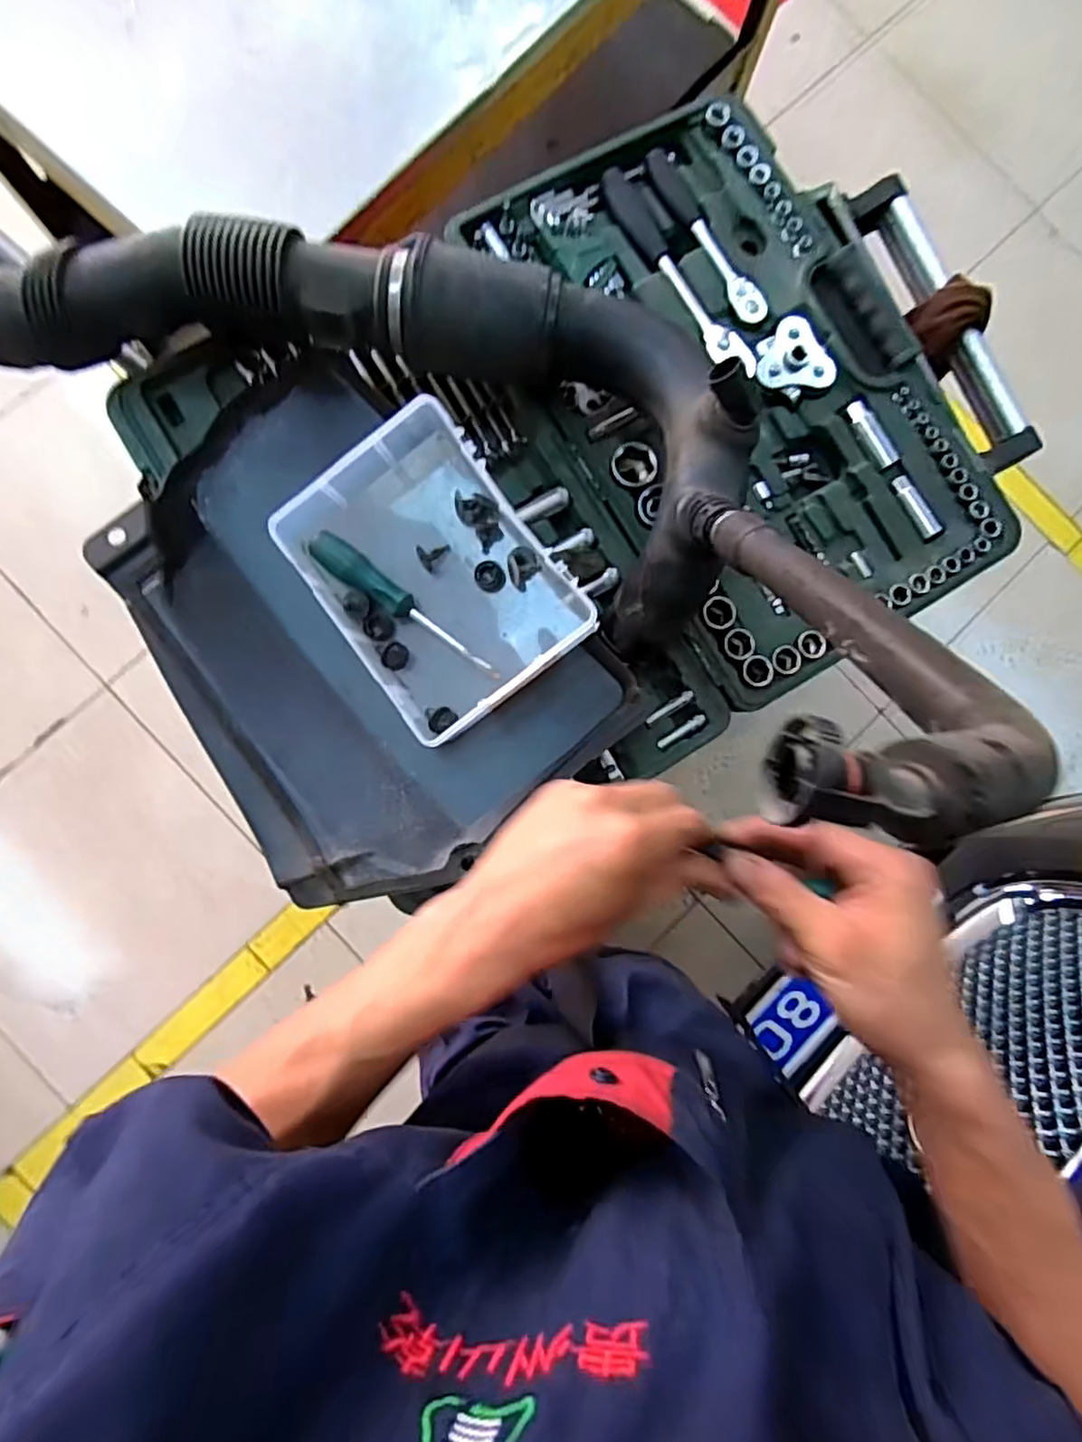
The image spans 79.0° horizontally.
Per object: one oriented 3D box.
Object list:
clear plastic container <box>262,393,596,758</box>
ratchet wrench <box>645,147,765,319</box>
[{"bbox_3d":[-0.086,-0.117,0.530,0.163,0.080,0.225,-36,87,-2],"label":"clear plastic container"},{"bbox_3d":[0.158,-0.464,0.627,0.033,0.019,0.190,-31,87,-2],"label":"ratchet wrench"}]

